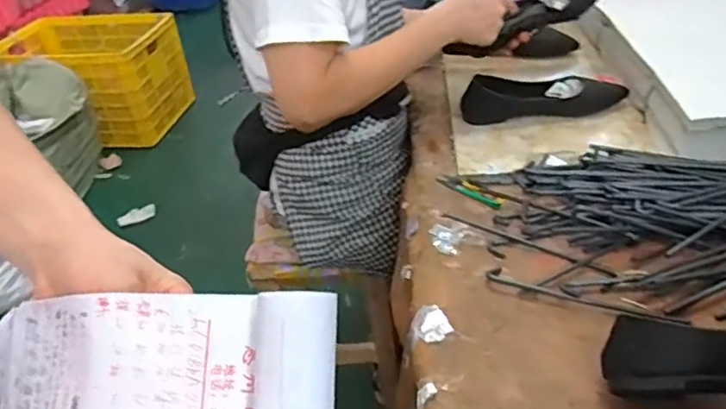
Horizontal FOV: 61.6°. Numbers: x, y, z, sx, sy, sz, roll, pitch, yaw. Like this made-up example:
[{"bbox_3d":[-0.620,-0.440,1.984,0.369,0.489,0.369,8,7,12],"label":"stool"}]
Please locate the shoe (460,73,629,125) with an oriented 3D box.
[{"bbox_3d":[0.279,-0.177,0.950,0.246,0.068,0.063,-3,36,5],"label":"shoe"}]

